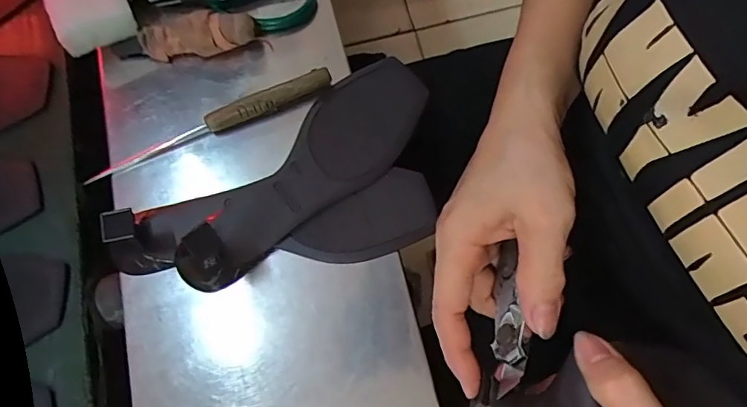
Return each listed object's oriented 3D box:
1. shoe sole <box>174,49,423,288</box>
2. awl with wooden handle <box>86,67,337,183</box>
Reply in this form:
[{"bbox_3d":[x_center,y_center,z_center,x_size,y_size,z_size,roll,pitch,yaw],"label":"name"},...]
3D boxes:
[{"bbox_3d":[-0.045,-0.025,0.358,0.071,0.023,0.224,41,78,10],"label":"shoe sole"},{"bbox_3d":[-0.123,-0.060,0.371,0.192,0.017,0.018,-25,76,-6],"label":"awl with wooden handle"}]

